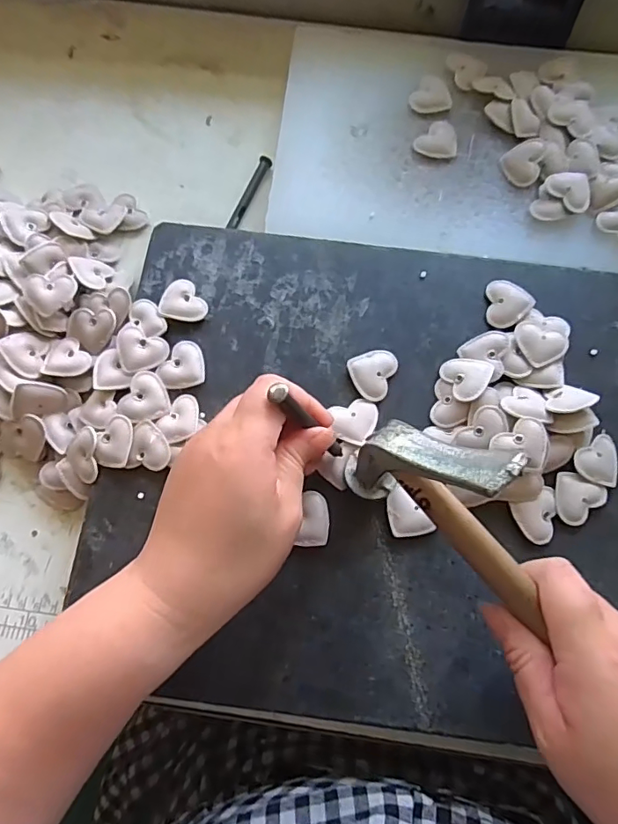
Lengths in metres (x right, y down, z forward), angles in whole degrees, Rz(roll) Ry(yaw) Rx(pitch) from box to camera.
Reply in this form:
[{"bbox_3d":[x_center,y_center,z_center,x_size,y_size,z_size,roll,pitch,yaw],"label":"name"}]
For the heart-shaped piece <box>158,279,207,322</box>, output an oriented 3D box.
[{"bbox_3d":[-0.083,-0.075,0.342,0.030,0.006,0.030,9,74,2],"label":"heart-shaped piece"}]

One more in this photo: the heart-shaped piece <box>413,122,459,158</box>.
[{"bbox_3d":[0.095,-0.204,0.381,0.031,0.004,0.030,0,74,-1],"label":"heart-shaped piece"}]

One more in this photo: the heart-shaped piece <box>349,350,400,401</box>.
[{"bbox_3d":[0.040,-0.026,0.331,0.029,0.006,0.033,23,75,6],"label":"heart-shaped piece"}]

